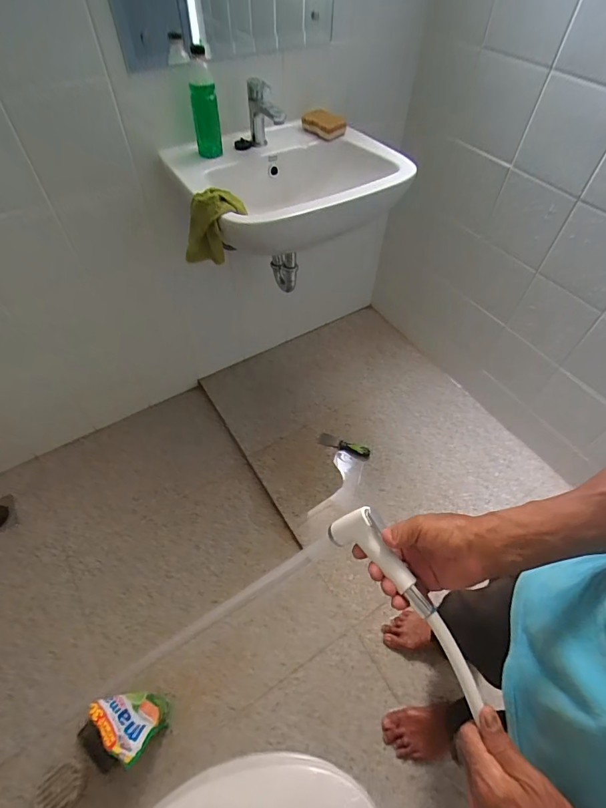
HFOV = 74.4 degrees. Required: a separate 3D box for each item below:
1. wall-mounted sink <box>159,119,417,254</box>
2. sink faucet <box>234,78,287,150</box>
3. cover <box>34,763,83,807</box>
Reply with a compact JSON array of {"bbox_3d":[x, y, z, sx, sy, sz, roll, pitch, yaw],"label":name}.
[{"bbox_3d":[-0.025,-0.492,0.930,0.479,0.148,0.368,-23,57,-17],"label":"wall-mounted sink"},{"bbox_3d":[-0.095,-0.634,0.889,0.056,0.149,0.078,-31,93,-21],"label":"sink faucet"},{"bbox_3d":[-0.523,0.824,0.853,0.096,0.014,0.077,-22,57,-17],"label":"cover"}]

